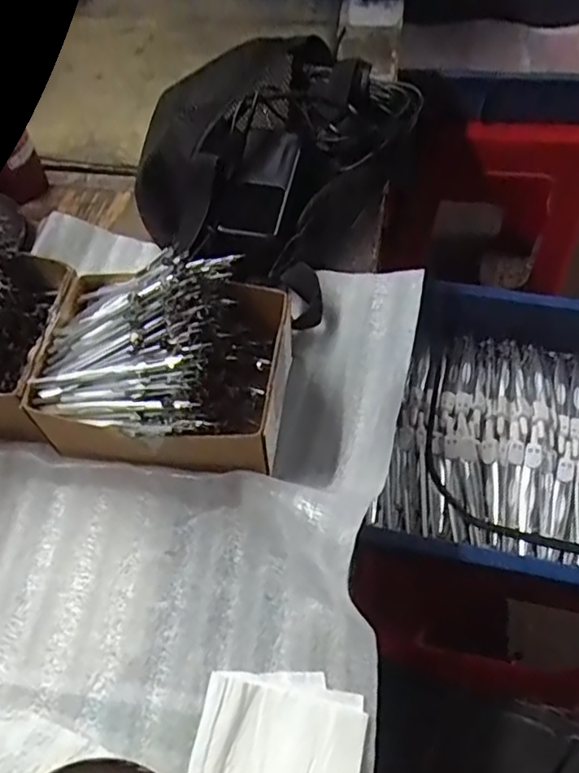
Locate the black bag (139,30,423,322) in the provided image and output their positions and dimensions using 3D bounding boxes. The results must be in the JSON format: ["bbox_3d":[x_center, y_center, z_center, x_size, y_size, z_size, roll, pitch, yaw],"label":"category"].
[{"bbox_3d":[-0.017,-0.207,0.550,0.190,0.094,0.242,20,60,14],"label":"black bag"}]

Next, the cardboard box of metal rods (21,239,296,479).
[{"bbox_3d":[-0.086,-0.019,0.426,0.162,0.096,0.134,8,58,6],"label":"cardboard box of metal rods"}]

